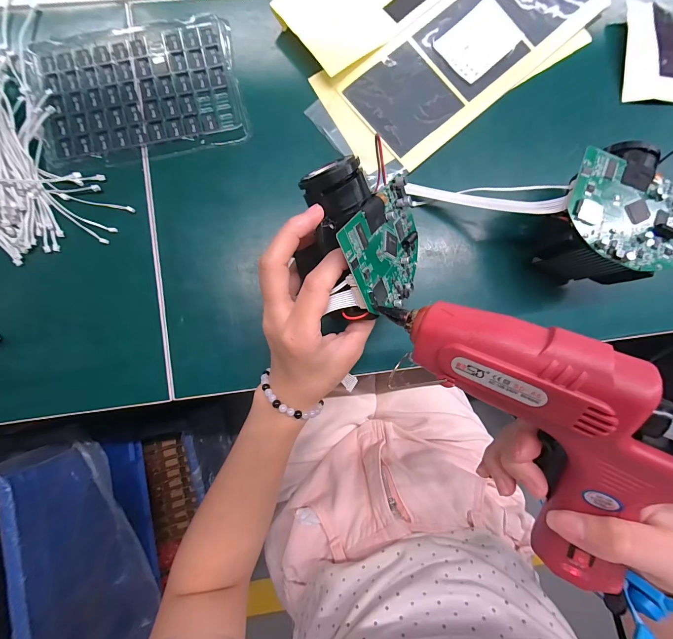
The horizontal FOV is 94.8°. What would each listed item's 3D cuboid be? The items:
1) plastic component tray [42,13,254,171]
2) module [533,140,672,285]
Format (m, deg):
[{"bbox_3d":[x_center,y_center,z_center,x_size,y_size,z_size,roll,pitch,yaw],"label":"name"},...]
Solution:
[{"bbox_3d":[-0.166,-0.199,0.267,0.163,0.004,0.112,-10,88,-3],"label":"plastic component tray"},{"bbox_3d":[0.206,-0.076,0.246,0.103,0.070,0.097,-38,89,-4],"label":"module"}]

